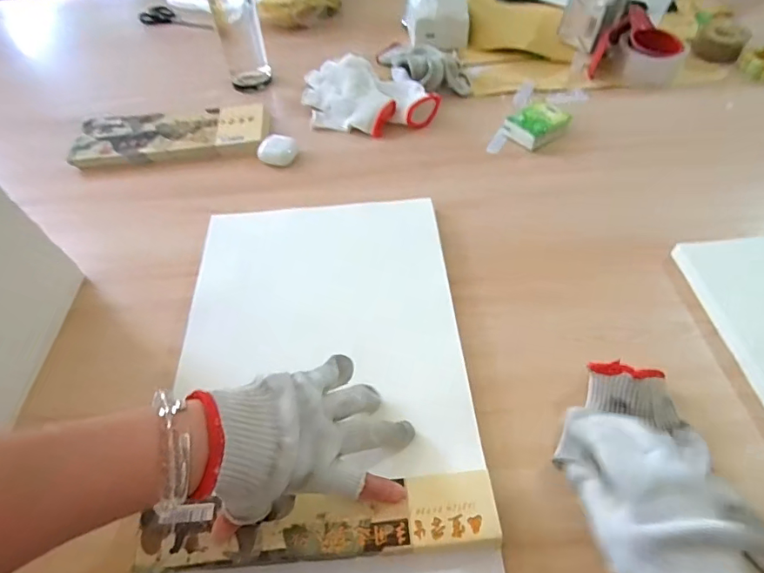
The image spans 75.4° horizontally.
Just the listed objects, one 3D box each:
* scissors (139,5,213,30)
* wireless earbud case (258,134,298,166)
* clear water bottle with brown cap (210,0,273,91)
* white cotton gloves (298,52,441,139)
[{"bbox_3d":[-0.409,-0.535,0.993,0.133,0.020,0.056,8,50,-10],"label":"scissors"},{"bbox_3d":[-0.142,-0.185,0.676,0.043,0.025,0.046,15,53,15],"label":"wireless earbud case"},{"bbox_3d":[-0.207,-0.372,0.721,0.068,0.183,0.069,-12,52,-10],"label":"clear water bottle with brown cap"},{"bbox_3d":[-0.027,-0.292,0.735,0.172,0.052,0.178,-18,52,-11],"label":"white cotton gloves"}]

